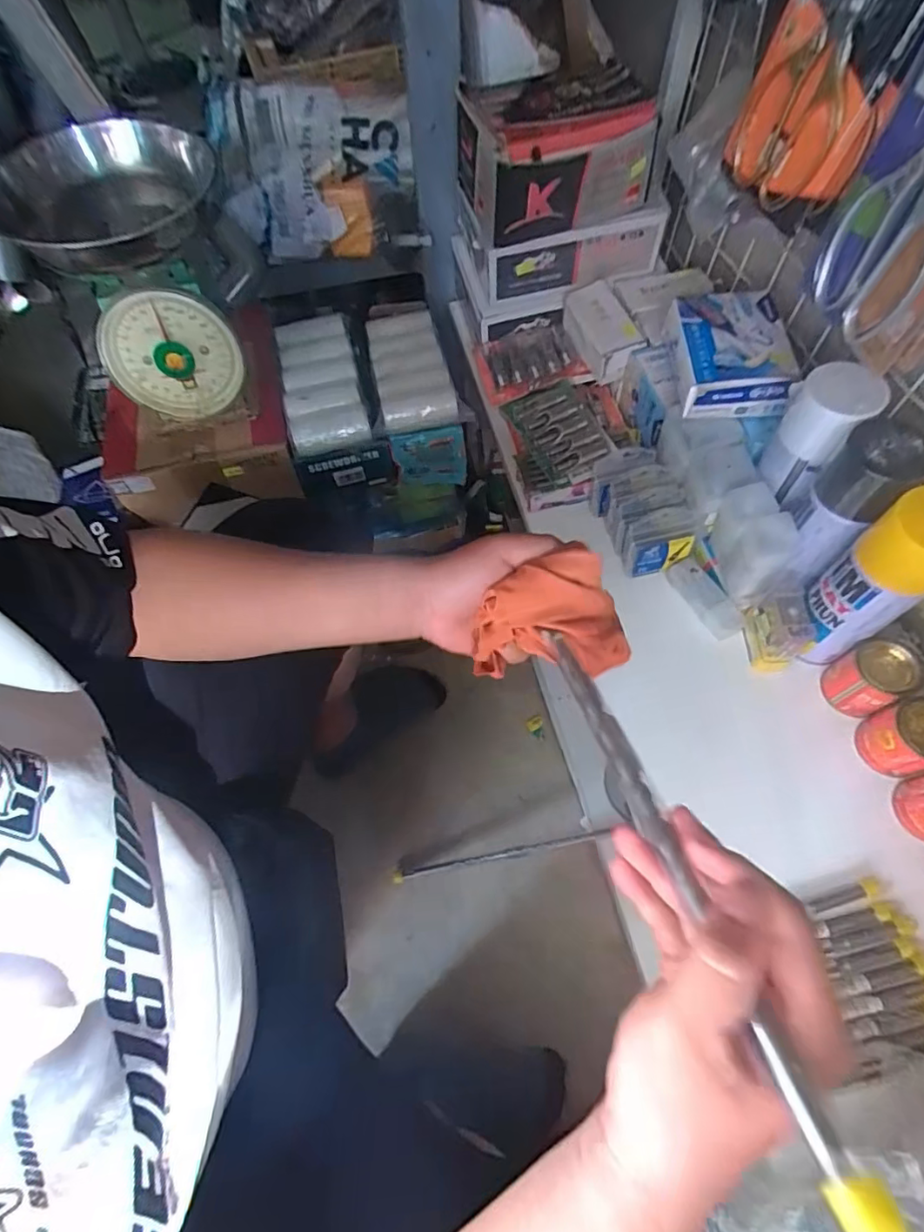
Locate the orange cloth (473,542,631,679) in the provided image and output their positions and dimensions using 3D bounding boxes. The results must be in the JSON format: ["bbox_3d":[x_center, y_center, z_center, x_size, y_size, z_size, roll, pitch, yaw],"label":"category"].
[{"bbox_3d":[0.060,0.010,0.391,0.097,0.077,0.073,-18,63,-8],"label":"orange cloth"}]

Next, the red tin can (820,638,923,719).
[{"bbox_3d":[0.375,0.057,0.507,0.050,0.064,0.052,-1,62,1],"label":"red tin can"}]

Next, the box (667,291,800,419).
[{"bbox_3d":[0.274,-0.272,0.569,0.101,0.043,0.147,1,62,2],"label":"box"}]

